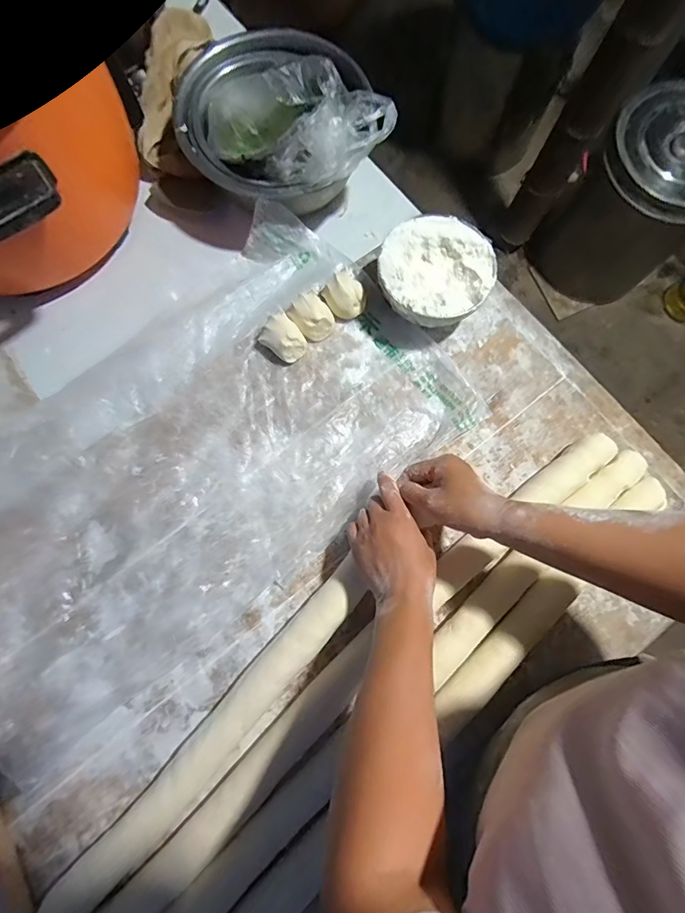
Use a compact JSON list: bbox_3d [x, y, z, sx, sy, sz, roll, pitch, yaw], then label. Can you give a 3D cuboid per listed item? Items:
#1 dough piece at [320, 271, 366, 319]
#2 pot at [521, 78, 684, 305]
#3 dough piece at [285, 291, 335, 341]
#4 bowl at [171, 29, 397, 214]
[{"bbox_3d":[0.003,-0.212,0.585,0.053,0.037,0.058,-34,81,-7],"label":"dough piece"},{"bbox_3d":[0.880,-0.755,1.334,0.371,0.503,0.393,43,82,6],"label":"pot"},{"bbox_3d":[-0.039,-0.183,0.578,0.050,0.035,0.057,-37,81,-8],"label":"dough piece"},{"bbox_3d":[-0.082,-0.440,0.602,0.267,0.131,0.242,-16,80,-4],"label":"bowl"}]

